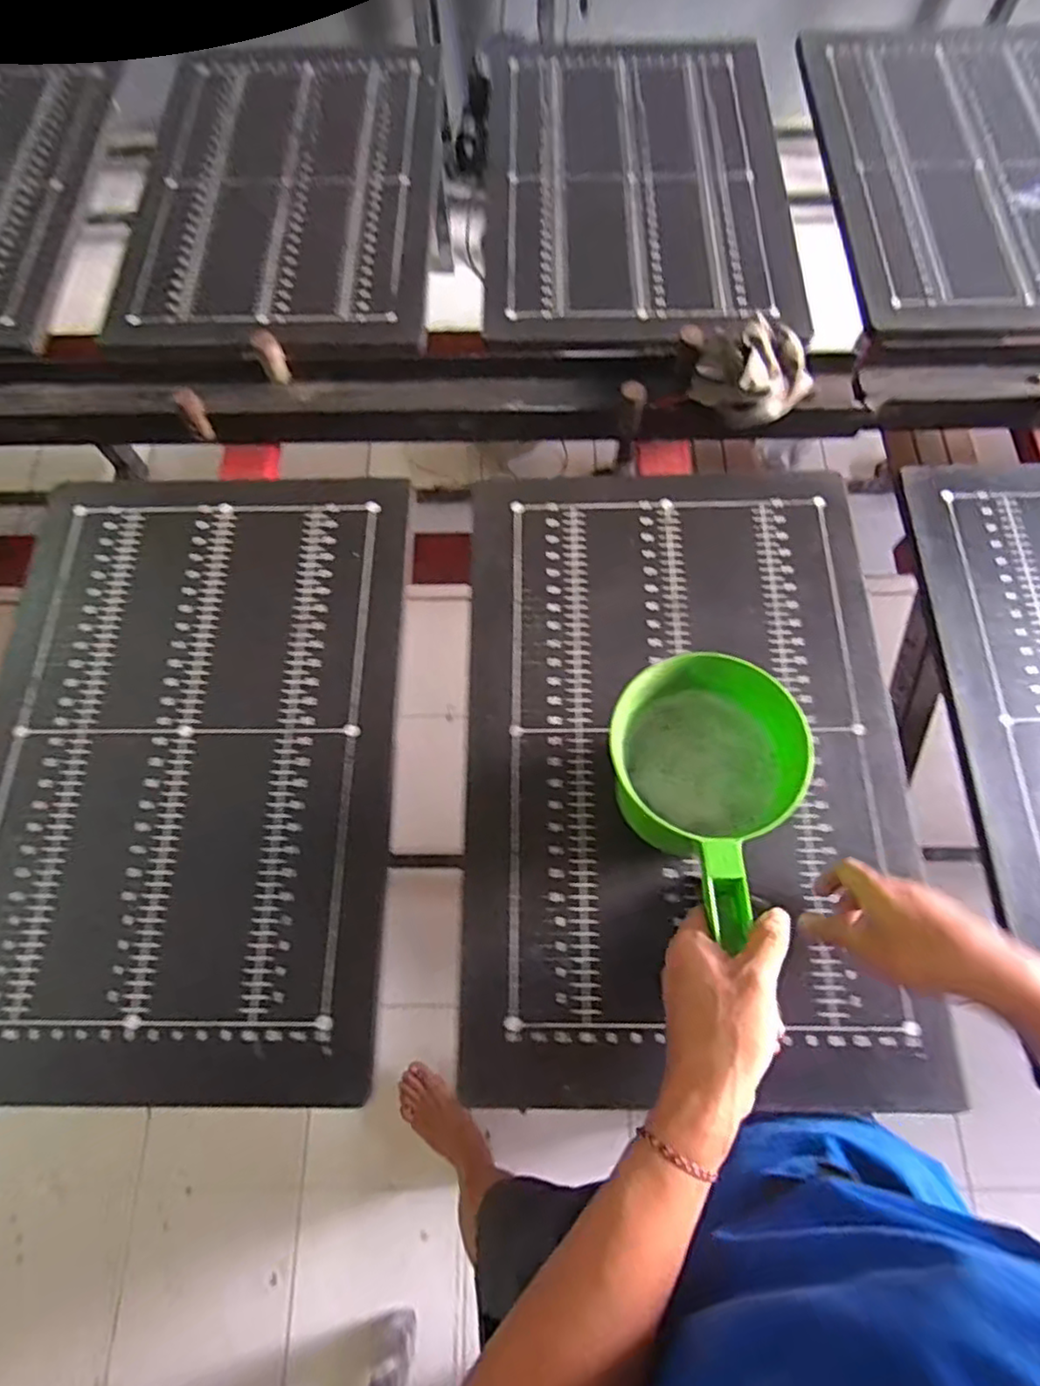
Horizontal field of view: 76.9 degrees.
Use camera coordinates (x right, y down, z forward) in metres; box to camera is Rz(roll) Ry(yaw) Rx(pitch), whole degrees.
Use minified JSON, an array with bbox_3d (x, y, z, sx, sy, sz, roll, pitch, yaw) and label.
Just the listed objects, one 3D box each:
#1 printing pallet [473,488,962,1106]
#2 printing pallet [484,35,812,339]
[{"bbox_3d":[0.148,0.043,0.610,0.383,0.014,0.589,0,69,1],"label":"printing pallet"},{"bbox_3d":[0.155,-0.700,0.873,0.391,0.019,0.618,-1,69,1],"label":"printing pallet"}]

